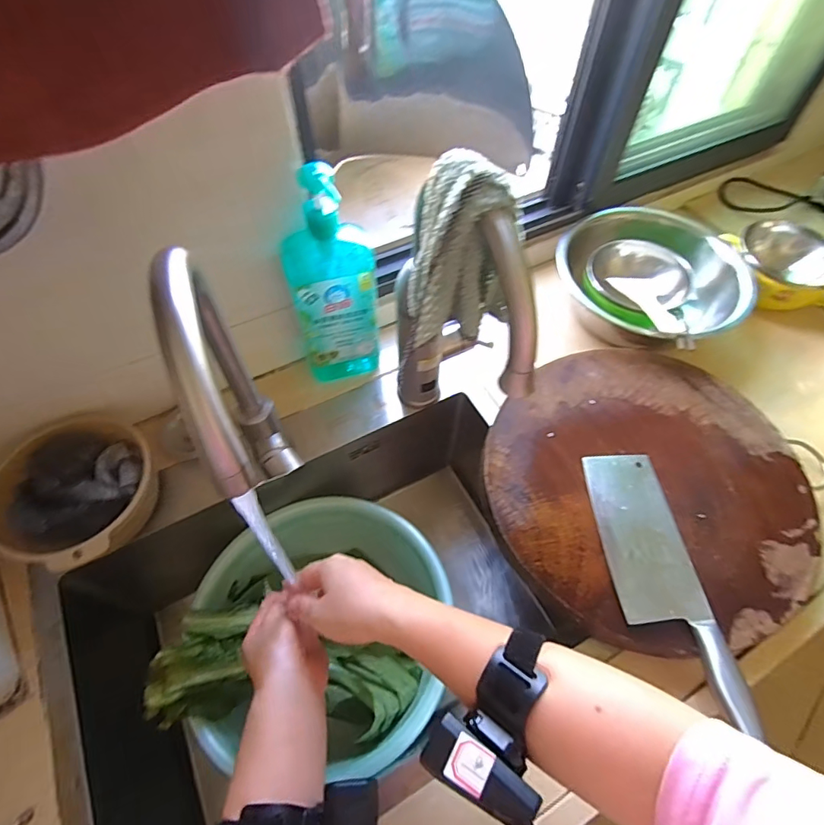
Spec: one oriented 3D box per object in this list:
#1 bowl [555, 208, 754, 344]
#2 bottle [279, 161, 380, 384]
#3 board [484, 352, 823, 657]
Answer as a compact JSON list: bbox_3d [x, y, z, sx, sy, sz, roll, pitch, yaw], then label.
[{"bbox_3d":[0.347,-0.190,0.678,0.249,0.071,0.217,-18,60,-13],"label":"bowl"},{"bbox_3d":[-0.091,-0.143,0.561,0.098,0.280,0.055,-13,59,-11],"label":"bottle"},{"bbox_3d":[0.267,0.079,0.551,0.351,0.033,0.344,1,58,-2],"label":"board"}]

